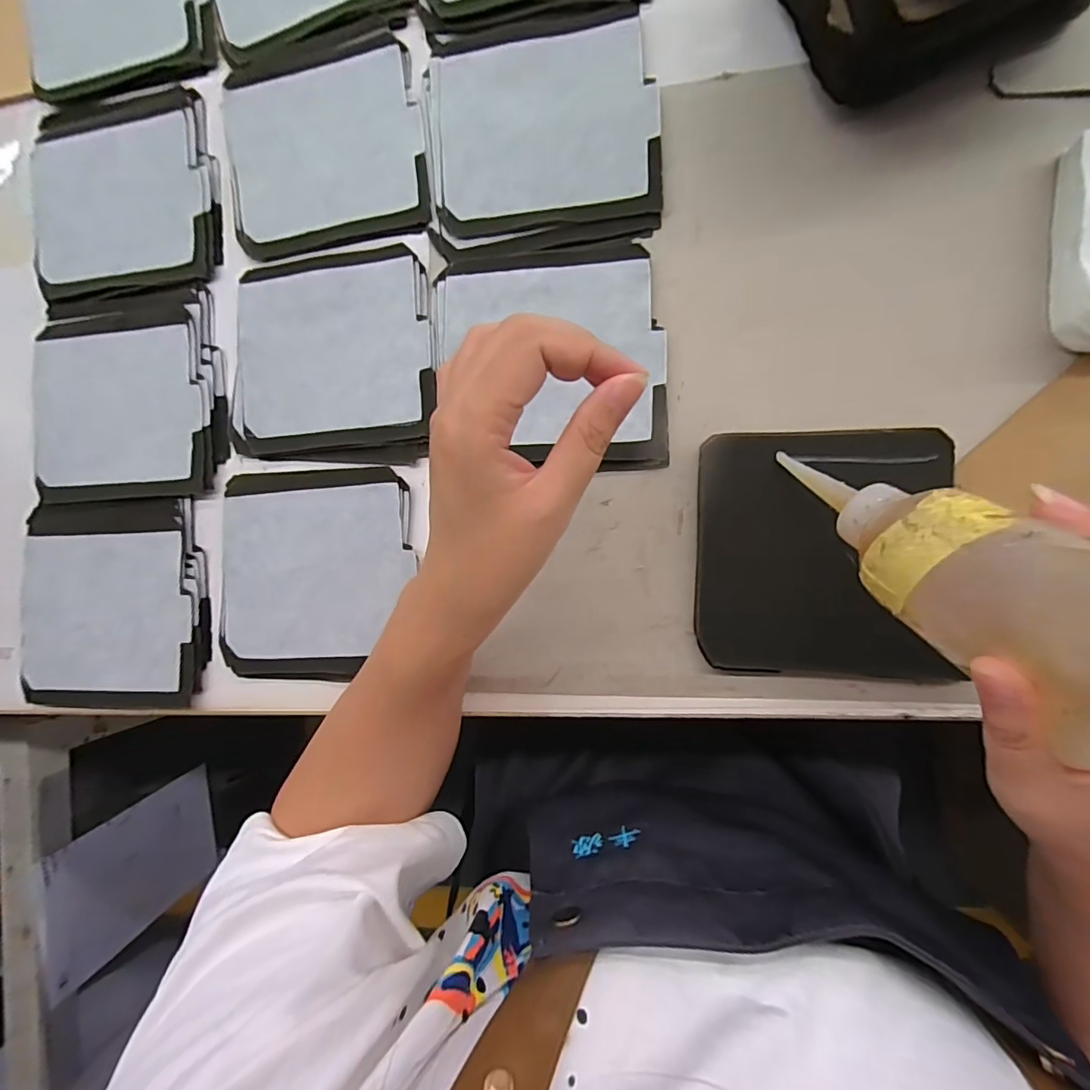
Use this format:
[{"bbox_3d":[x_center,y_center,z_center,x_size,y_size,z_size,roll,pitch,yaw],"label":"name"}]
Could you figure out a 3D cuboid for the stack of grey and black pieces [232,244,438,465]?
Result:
[{"bbox_3d":[-0.142,-0.125,0.334,0.138,0.008,0.136,2,89,9],"label":"stack of grey and black pieces"}]

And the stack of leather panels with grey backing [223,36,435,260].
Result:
[{"bbox_3d":[-0.147,-0.265,0.343,0.143,0.009,0.130,-3,88,9],"label":"stack of leather panels with grey backing"}]

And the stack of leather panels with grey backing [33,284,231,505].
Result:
[{"bbox_3d":[-0.294,-0.106,0.356,0.145,0.012,0.145,0,89,9],"label":"stack of leather panels with grey backing"}]

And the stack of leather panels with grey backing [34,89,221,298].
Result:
[{"bbox_3d":[-0.300,-0.251,0.364,0.141,0.011,0.137,-1,88,9],"label":"stack of leather panels with grey backing"}]

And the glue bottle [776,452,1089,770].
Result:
[{"bbox_3d":[0.153,0.005,0.204,0.048,0.163,0.040,-35,122,7],"label":"glue bottle"}]

